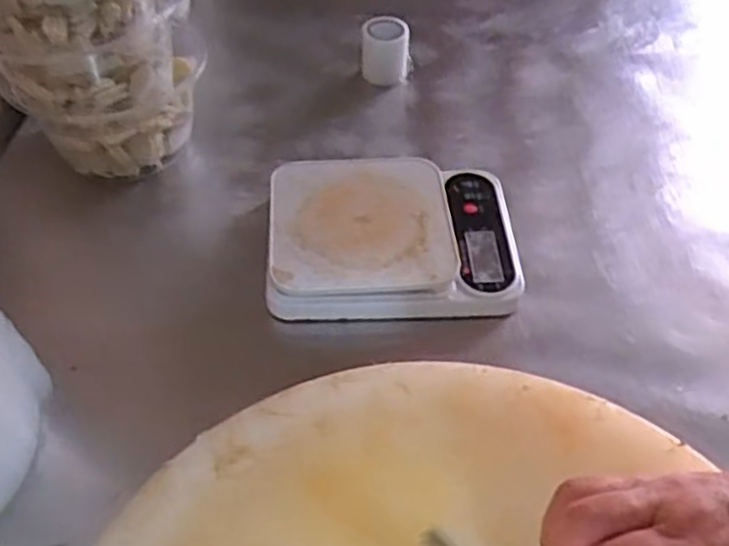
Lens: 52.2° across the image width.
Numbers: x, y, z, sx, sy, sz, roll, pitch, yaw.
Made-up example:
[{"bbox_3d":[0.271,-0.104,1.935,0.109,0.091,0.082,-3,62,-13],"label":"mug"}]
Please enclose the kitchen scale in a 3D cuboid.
[{"bbox_3d":[0.023,-0.032,0.594,0.190,0.042,0.143,-1,48,-3],"label":"kitchen scale"}]

